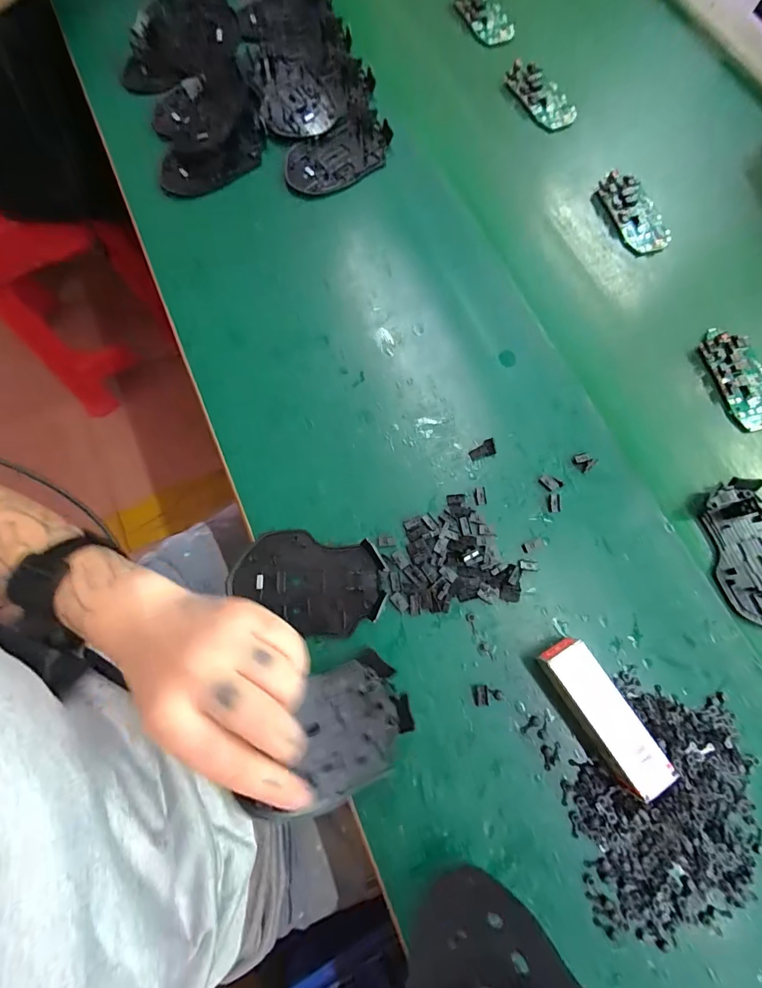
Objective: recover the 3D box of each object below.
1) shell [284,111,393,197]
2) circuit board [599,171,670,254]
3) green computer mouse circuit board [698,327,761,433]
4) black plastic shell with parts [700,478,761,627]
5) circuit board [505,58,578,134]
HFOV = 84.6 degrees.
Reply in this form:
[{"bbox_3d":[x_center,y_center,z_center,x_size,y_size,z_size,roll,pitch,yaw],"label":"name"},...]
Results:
[{"bbox_3d":[-0.042,-0.338,0.420,0.114,0.014,0.067,-26,76,-8],"label":"shell"},{"bbox_3d":[0.249,-0.276,0.411,0.044,0.015,0.087,-19,75,-6],"label":"circuit board"},{"bbox_3d":[0.313,-0.101,0.361,0.044,0.014,0.095,-15,75,-5],"label":"green computer mouse circuit board"},{"bbox_3d":[0.291,0.046,0.321,0.070,0.011,0.113,-13,75,-4],"label":"black plastic shell with parts"},{"bbox_3d":[0.174,-0.429,0.453,0.043,0.019,0.088,-30,77,-9],"label":"circuit board"}]

